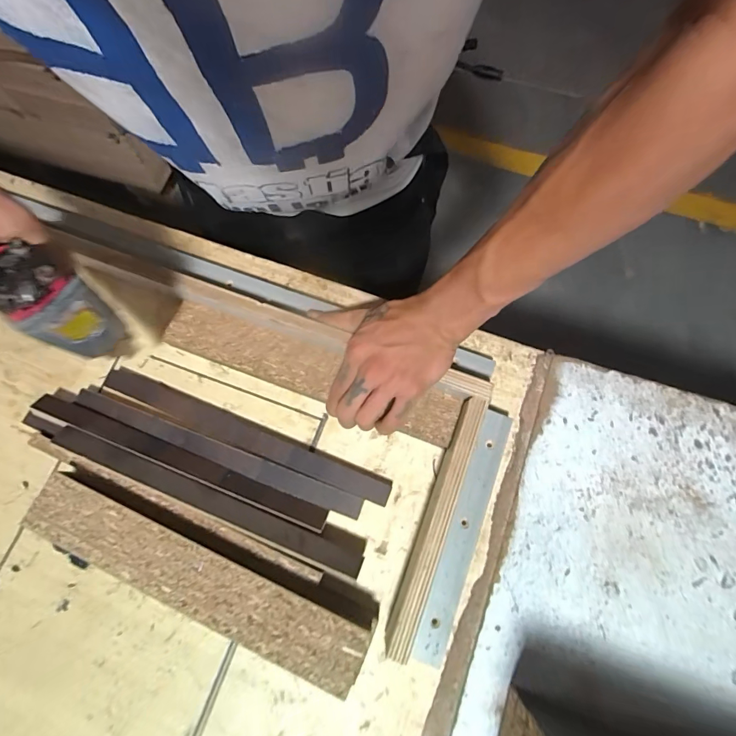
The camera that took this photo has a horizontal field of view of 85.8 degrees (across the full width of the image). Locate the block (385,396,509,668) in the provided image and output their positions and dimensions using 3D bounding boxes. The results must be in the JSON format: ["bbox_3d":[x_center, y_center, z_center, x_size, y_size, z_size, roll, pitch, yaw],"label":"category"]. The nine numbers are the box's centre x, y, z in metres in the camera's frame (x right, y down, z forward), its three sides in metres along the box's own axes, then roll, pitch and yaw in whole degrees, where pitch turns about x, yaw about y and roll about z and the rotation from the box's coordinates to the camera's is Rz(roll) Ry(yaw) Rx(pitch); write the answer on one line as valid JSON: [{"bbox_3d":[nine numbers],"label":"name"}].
[{"bbox_3d":[0.074,0.137,0.349,0.052,0.044,0.217,20,75,8],"label":"block"}]

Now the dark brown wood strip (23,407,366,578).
[{"bbox_3d":[-0.169,0.108,0.372,0.349,0.027,0.028,21,75,8],"label":"dark brown wood strip"}]

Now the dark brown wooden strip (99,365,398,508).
[{"bbox_3d":[-0.125,0.066,0.395,0.308,0.012,0.024,21,75,8],"label":"dark brown wooden strip"}]

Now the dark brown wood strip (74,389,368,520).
[{"bbox_3d":[-0.149,0.081,0.390,0.300,0.013,0.021,21,75,8],"label":"dark brown wood strip"}]

